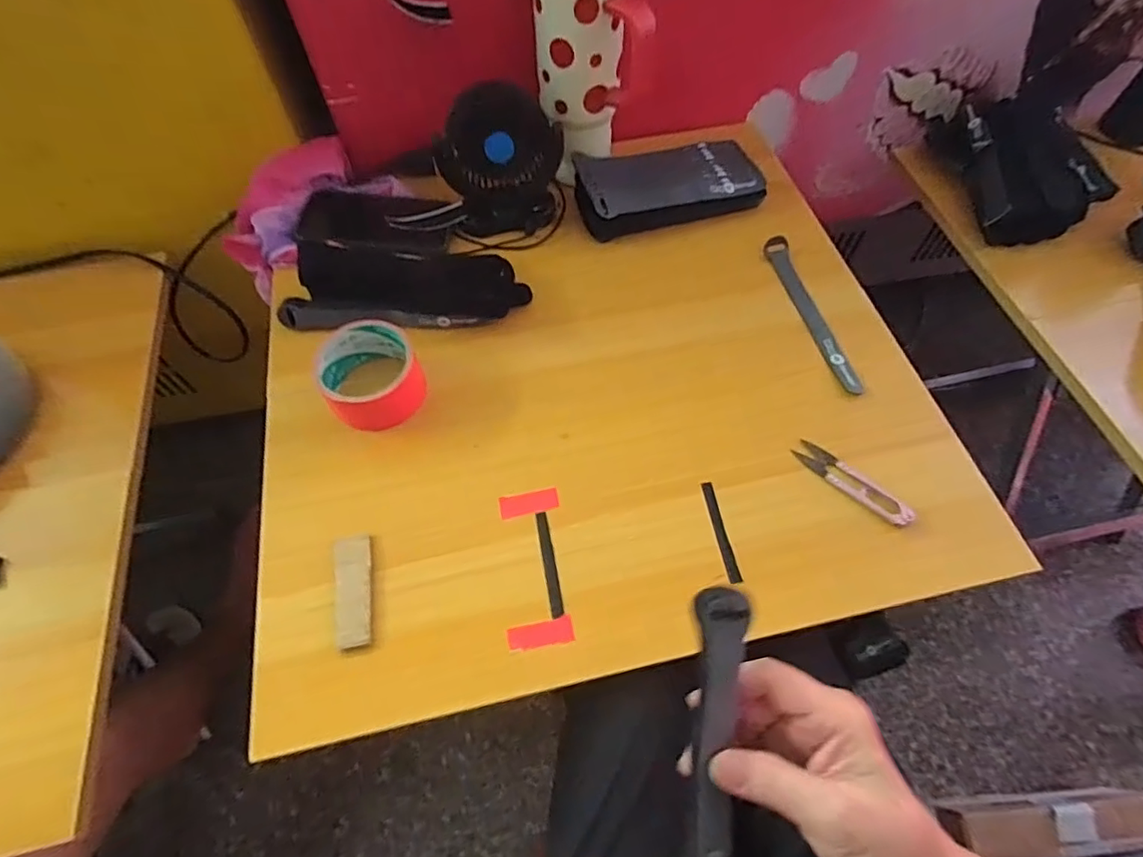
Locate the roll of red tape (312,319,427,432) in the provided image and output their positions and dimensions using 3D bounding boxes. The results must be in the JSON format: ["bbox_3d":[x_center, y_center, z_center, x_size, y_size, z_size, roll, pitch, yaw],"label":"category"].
[{"bbox_3d":[-0.175,-0.048,0.495,0.087,0.038,0.088,-27,67,-15],"label":"roll of red tape"}]

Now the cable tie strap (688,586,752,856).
[{"bbox_3d":[0.073,0.168,0.285,0.024,0.009,0.173,3,90,0],"label":"cable tie strap"}]

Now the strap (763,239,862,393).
[{"bbox_3d":[0.234,-0.116,0.555,0.024,0.010,0.191,-10,66,-6],"label":"strap"}]

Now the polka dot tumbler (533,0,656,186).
[{"bbox_3d":[0.017,-0.365,0.569,0.107,0.201,0.106,0,62,-2],"label":"polka dot tumbler"}]

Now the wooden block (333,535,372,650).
[{"bbox_3d":[-0.164,0.122,0.426,0.025,0.005,0.081,-11,62,-5],"label":"wooden block"}]

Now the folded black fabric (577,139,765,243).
[{"bbox_3d":[0.109,-0.269,0.613,0.197,0.032,0.091,-19,62,-9],"label":"folded black fabric"}]

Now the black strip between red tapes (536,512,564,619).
[{"bbox_3d":[-0.017,0.105,0.442,0.010,0.004,0.083,-9,61,-5],"label":"black strip between red tapes"}]

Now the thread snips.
[{"bbox_3d":[0.232,0.044,0.466,0.100,0.006,0.023,37,74,25],"label":"thread snips"}]

